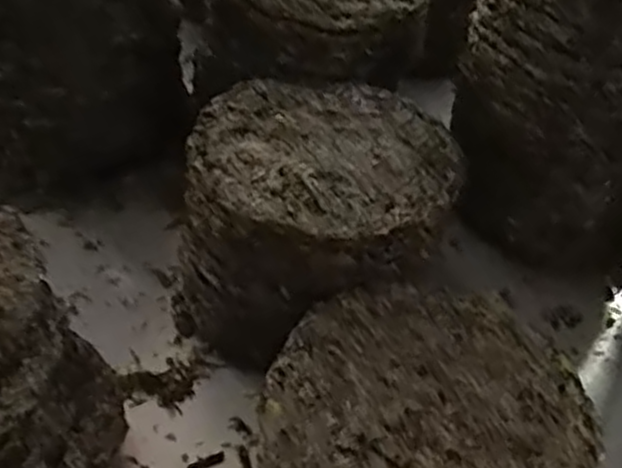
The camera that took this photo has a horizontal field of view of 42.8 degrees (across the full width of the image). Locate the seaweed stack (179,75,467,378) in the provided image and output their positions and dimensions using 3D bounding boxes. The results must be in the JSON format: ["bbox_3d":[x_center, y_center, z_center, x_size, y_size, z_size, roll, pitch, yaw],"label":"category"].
[{"bbox_3d":[0.004,-0.005,0.629,0.194,0.164,0.187,13,43,9],"label":"seaweed stack"}]

